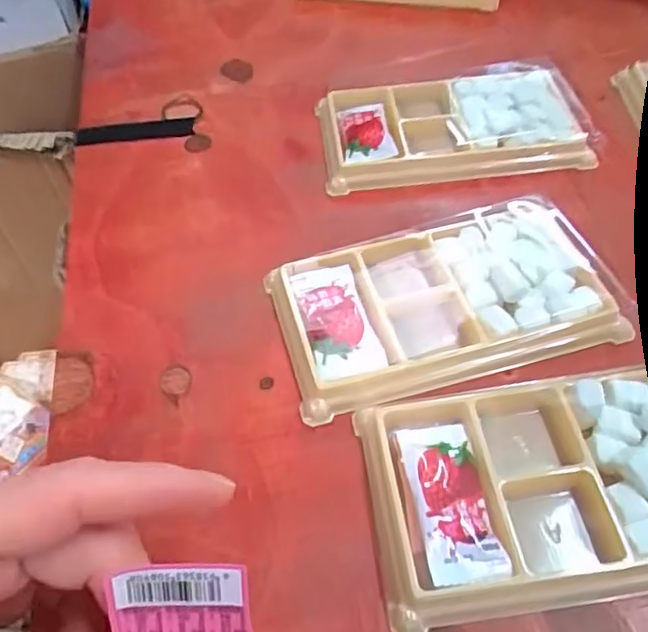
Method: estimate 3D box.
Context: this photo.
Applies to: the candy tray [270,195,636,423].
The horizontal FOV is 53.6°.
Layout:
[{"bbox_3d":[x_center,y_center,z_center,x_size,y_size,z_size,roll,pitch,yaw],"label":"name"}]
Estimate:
[{"bbox_3d":[0.048,-0.008,0.270,0.133,0.014,0.075,-15,52,-7],"label":"candy tray"}]

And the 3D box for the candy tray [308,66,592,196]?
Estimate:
[{"bbox_3d":[0.067,-0.104,0.349,0.135,0.013,0.079,-8,51,-2],"label":"candy tray"}]

